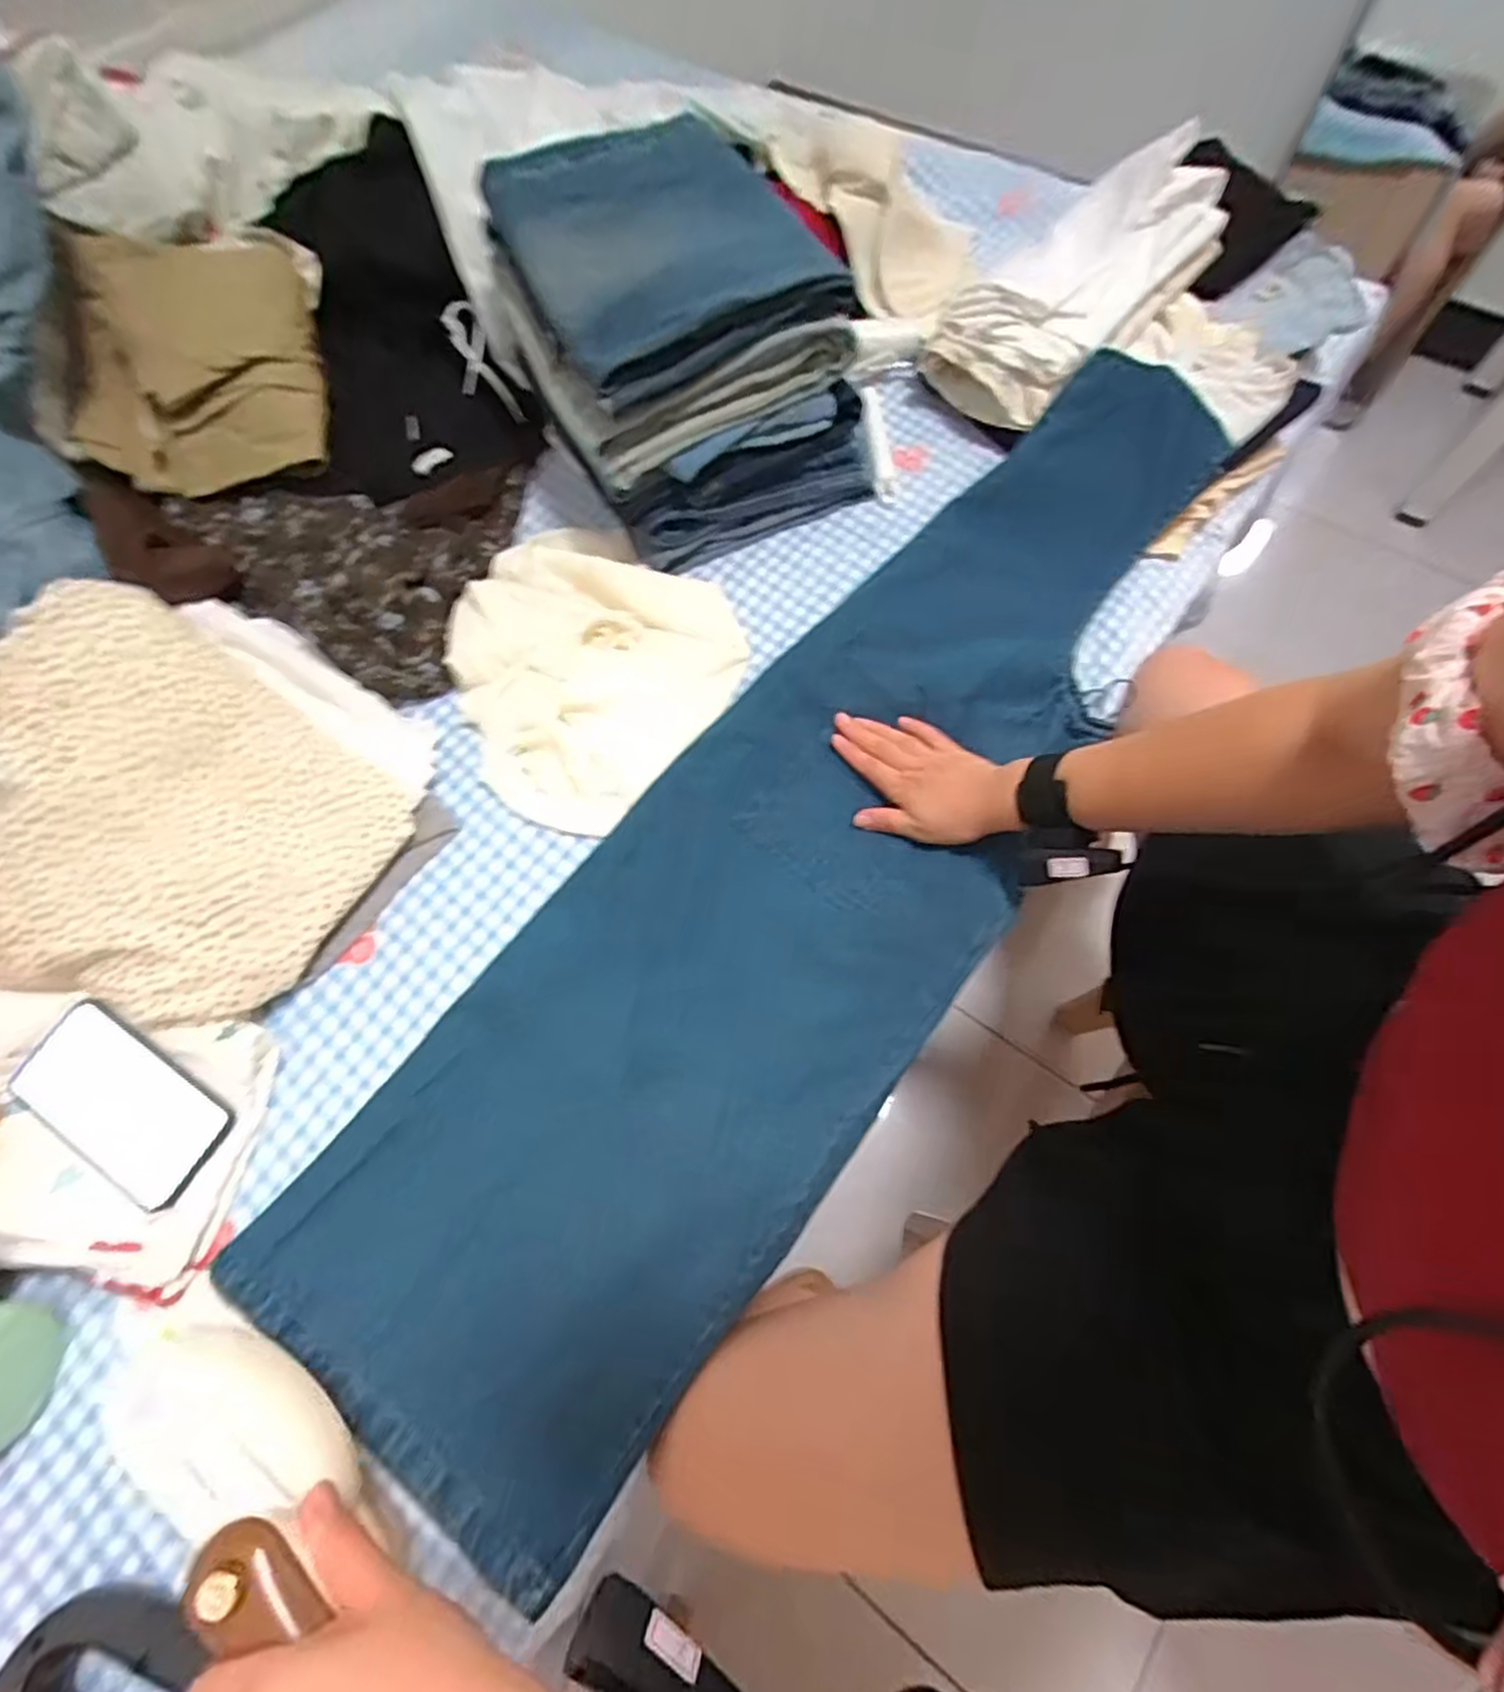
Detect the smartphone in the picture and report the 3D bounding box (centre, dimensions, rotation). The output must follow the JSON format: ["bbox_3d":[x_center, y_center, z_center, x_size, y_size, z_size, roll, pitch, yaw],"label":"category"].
[{"bbox_3d":[-0.457,0.181,0.536,0.163,0.010,0.083,28,69,13],"label":"smartphone"}]

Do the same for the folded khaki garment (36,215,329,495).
[{"bbox_3d":[-0.555,-0.482,0.725,0.243,0.045,0.239,-4,92,-7],"label":"folded khaki garment"}]

